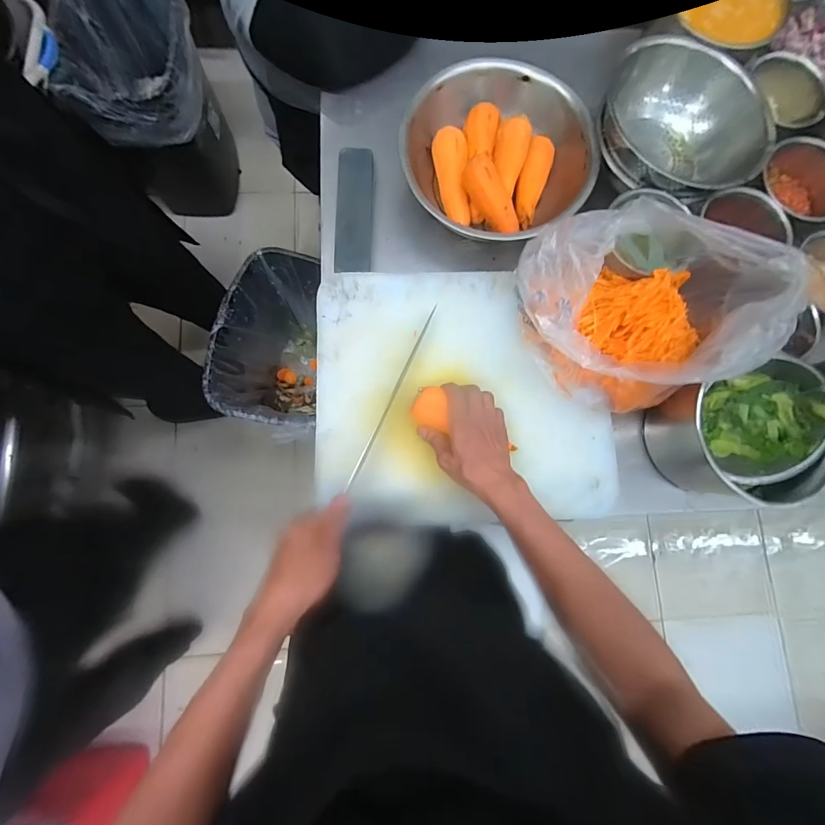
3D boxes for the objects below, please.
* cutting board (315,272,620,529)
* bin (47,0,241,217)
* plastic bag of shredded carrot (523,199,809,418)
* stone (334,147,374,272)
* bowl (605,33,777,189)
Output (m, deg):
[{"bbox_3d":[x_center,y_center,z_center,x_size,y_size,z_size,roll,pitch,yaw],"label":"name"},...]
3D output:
[{"bbox_3d":[0.064,-0.026,0.532,0.378,0.035,0.337,-1,81,-3],"label":"cutting board"},{"bbox_3d":[-0.745,-0.910,1.192,0.307,0.439,0.413,-12,82,-5],"label":"bin"},{"bbox_3d":[0.269,-0.125,0.458,0.250,0.122,0.214,-6,81,-4],"label":"plastic bag of shredded carrot"},{"bbox_3d":[-0.085,-0.293,0.578,0.050,0.020,0.196,1,81,-3],"label":"stone"},{"bbox_3d":[0.364,-0.381,0.538,0.198,0.090,0.181,1,81,-3],"label":"bowl"}]

